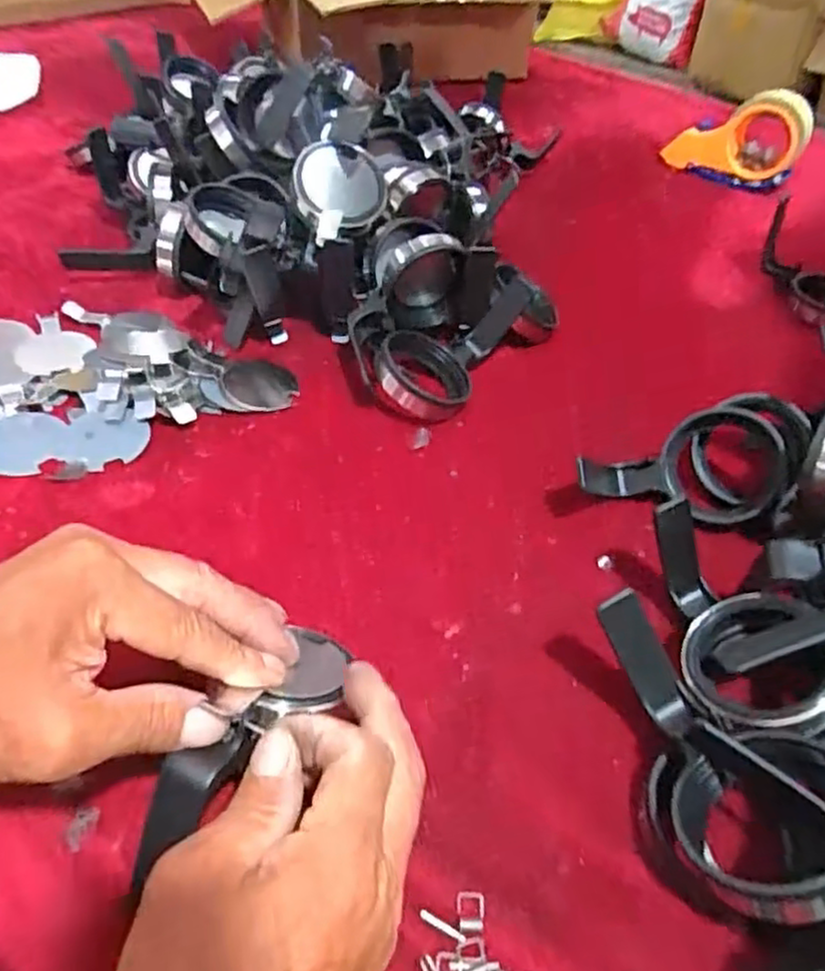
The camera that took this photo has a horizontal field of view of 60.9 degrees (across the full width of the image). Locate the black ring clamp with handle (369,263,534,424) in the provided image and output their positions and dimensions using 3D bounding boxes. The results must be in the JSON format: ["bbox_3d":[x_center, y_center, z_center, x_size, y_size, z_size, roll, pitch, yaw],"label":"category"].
[{"bbox_3d":[0.037,-0.104,0.536,0.073,0.047,0.147,37,67,26],"label":"black ring clamp with handle"}]

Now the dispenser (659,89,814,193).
[{"bbox_3d":[0.401,-0.433,0.869,0.157,0.111,0.060,26,31,21],"label":"dispenser"}]

